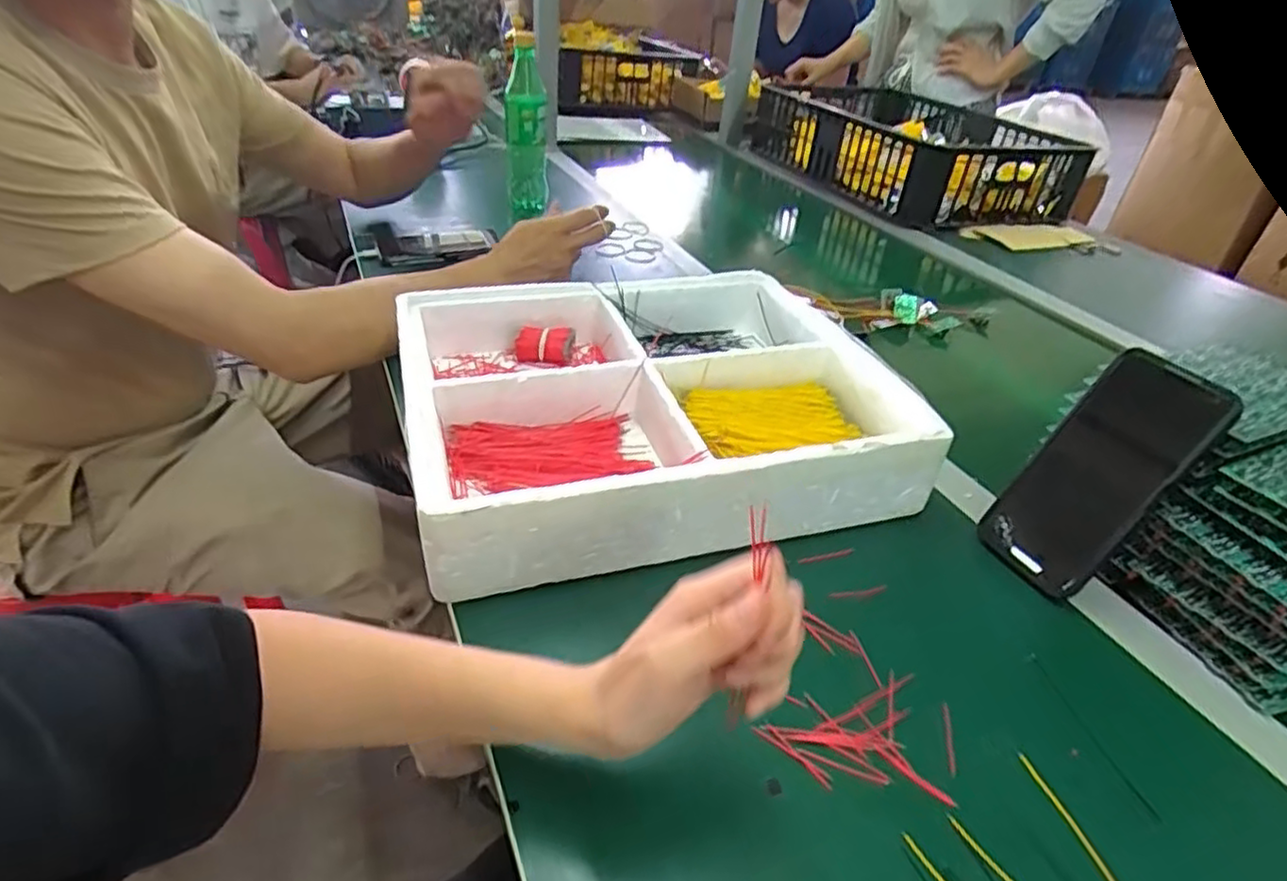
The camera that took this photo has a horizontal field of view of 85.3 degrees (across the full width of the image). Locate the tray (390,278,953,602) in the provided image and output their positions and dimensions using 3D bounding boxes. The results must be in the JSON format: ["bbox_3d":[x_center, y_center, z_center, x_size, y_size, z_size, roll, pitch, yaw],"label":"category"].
[{"bbox_3d":[0.002,-0.038,0.586,0.371,0.076,0.309,-7,36,-17],"label":"tray"}]

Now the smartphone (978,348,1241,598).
[{"bbox_3d":[0.307,0.022,0.474,0.008,0.166,0.074,9,28,-41],"label":"smartphone"}]

